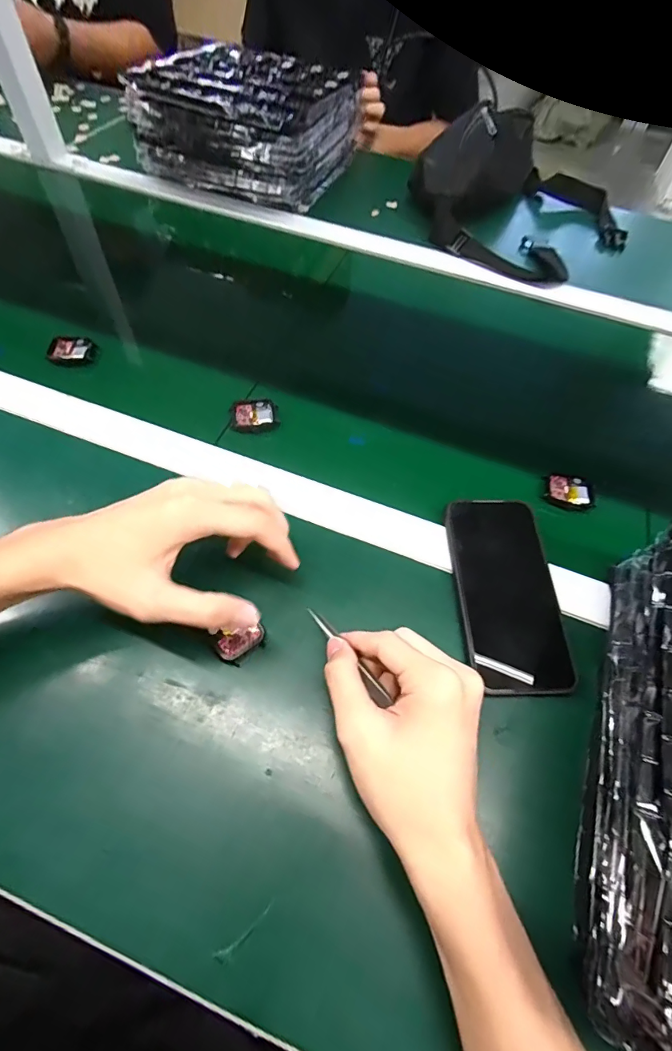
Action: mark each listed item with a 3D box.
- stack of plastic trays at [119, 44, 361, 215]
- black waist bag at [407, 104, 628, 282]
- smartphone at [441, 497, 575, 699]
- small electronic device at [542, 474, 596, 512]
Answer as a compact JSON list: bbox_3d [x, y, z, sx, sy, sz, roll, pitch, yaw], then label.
[{"bbox_3d":[-0.126,-0.617,0.699,0.265,0.115,0.267,19,59,7],"label":"stack of plastic trays"},{"bbox_3d":[0.279,-0.493,0.670,0.297,0.115,0.322,37,63,17],"label":"black waist bag"},{"bbox_3d":[0.137,0.051,0.364,0.078,0.008,0.159,-2,62,0],"label":"smartphone"},{"bbox_3d":[0.222,-0.032,0.429,0.044,0.007,0.039,22,64,12],"label":"small electronic device"}]

